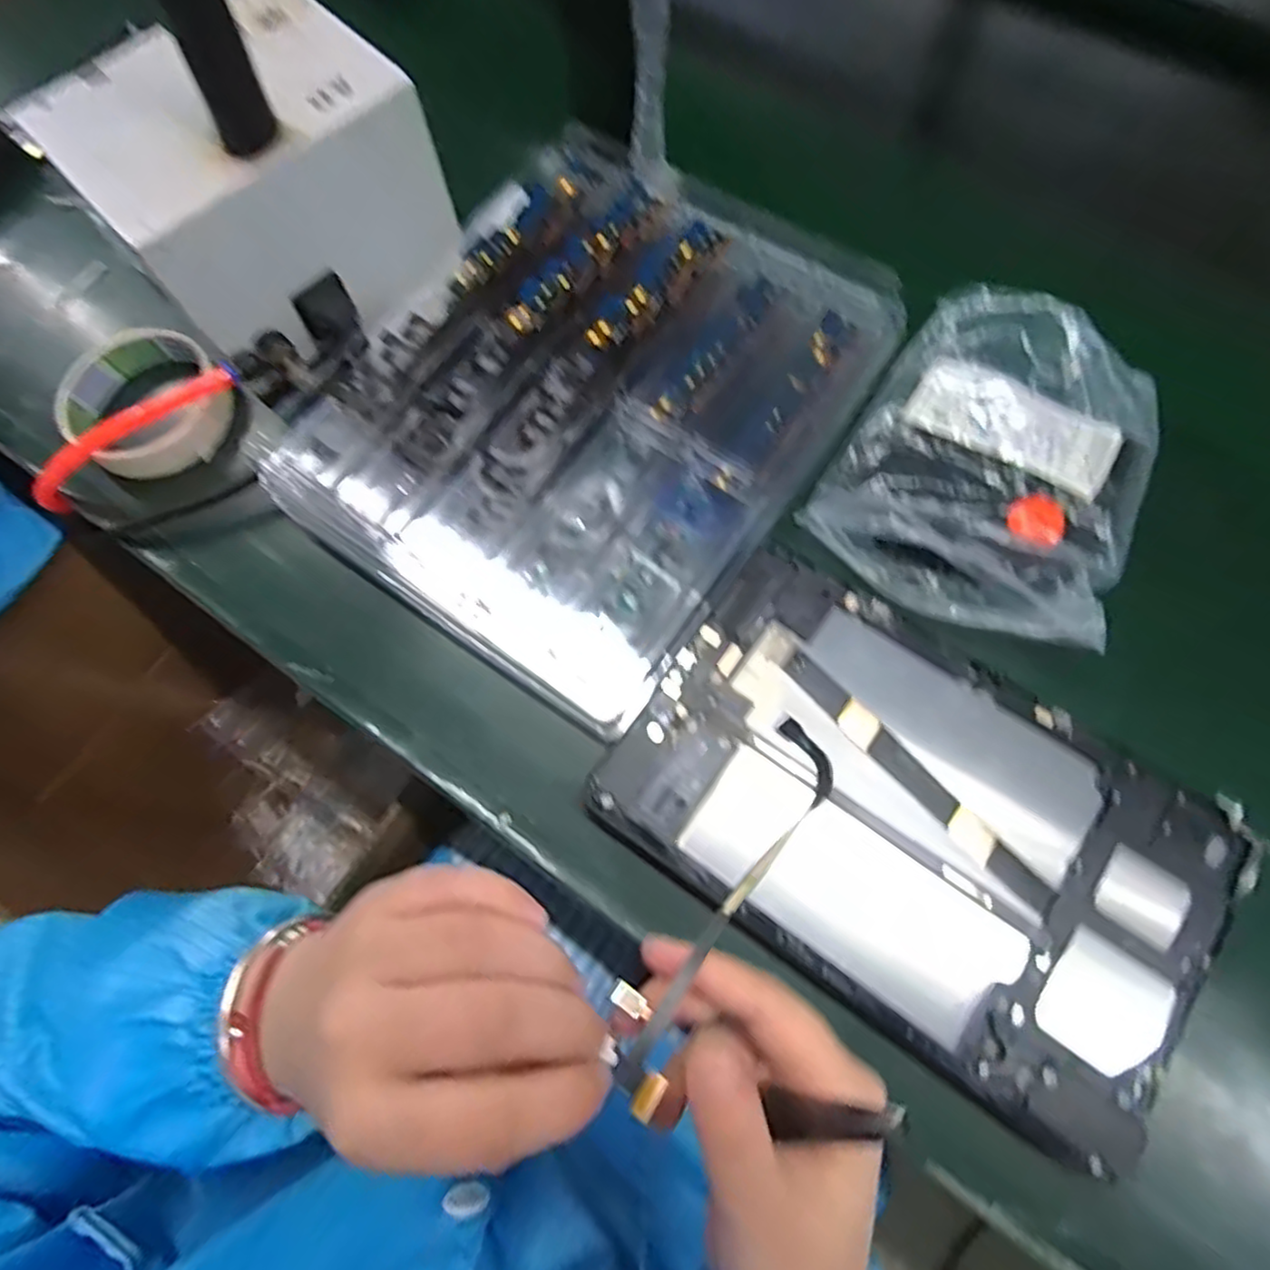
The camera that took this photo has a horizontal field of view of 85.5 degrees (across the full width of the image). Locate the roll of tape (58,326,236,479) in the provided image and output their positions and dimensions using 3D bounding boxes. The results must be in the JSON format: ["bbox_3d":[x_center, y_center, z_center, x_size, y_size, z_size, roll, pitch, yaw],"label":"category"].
[{"bbox_3d":[-0.278,-0.132,0.392,0.095,0.034,0.083,34,73,11],"label":"roll of tape"}]

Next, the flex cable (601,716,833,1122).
[{"bbox_3d":[0.027,0.079,0.209,0.023,0.008,0.120,34,70,9],"label":"flex cable"}]

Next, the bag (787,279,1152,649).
[{"bbox_3d":[0.178,-0.081,0.339,0.137,0.042,0.158,31,78,8],"label":"bag"}]

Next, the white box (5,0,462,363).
[{"bbox_3d":[-0.203,-0.238,0.370,0.135,0.107,0.155,39,74,12],"label":"white box"}]

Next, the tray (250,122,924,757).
[{"bbox_3d":[-0.020,-0.120,0.356,0.221,0.028,0.276,34,78,9],"label":"tray"}]

